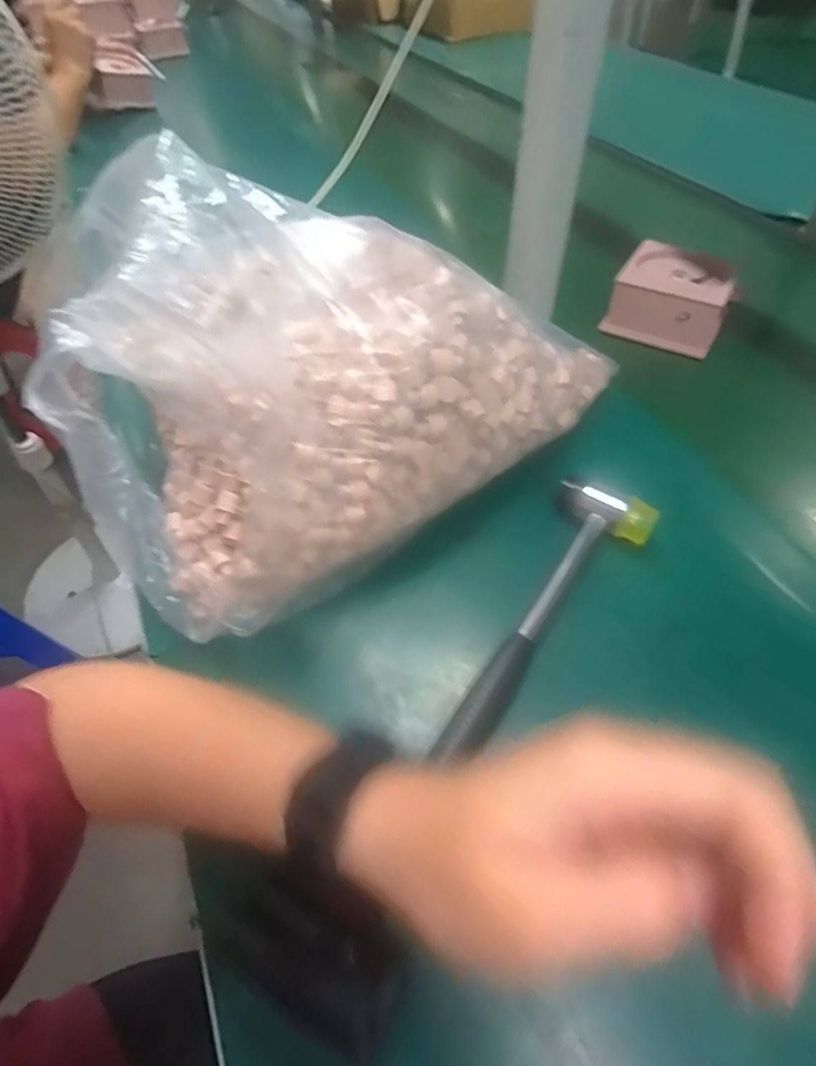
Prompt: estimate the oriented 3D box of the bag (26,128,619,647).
[{"bbox_3d":[-0.041,-0.144,0.391,0.408,0.198,0.232,-31,56,-20],"label":"bag"}]

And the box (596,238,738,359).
[{"bbox_3d":[0.277,-0.246,0.576,0.108,0.053,0.103,26,57,22],"label":"box"}]

